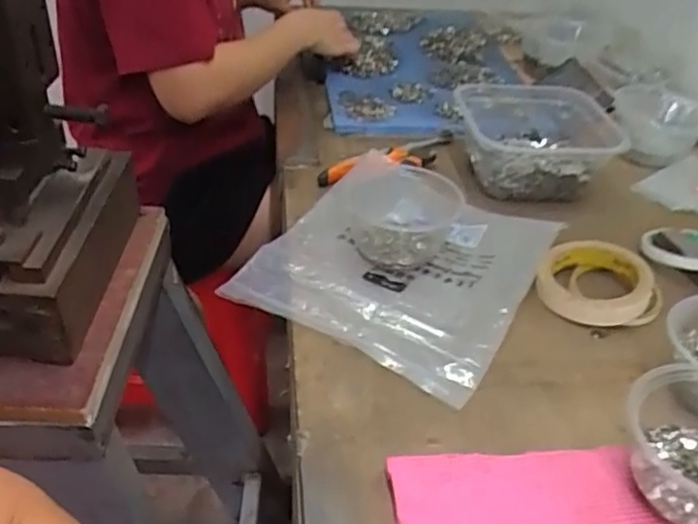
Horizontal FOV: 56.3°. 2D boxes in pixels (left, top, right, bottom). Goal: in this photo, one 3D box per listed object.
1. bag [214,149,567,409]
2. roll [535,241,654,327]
[{"bbox_3d":[0.048,-0.018,0.618,0.238,0.049,0.257,22,40,22],"label":"bag"},{"bbox_3d":[0.227,0.013,0.604,0.095,0.025,0.104,3,37,-2],"label":"roll"}]

